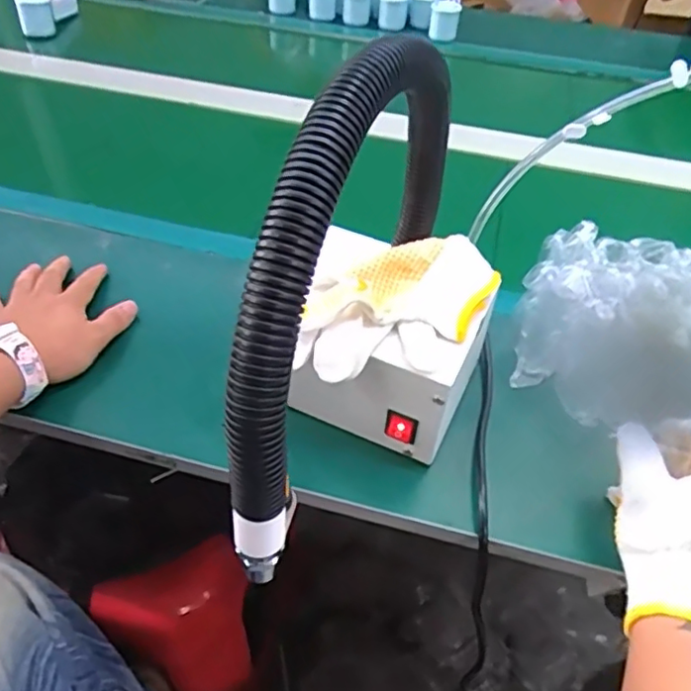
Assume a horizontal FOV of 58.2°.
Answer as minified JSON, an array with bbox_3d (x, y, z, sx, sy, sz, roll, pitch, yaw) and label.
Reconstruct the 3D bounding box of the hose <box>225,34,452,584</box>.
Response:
[{"bbox_3d":[0.005,-0.051,0.352,0.032,0.199,0.281,17,46,13],"label":"hose"}]

